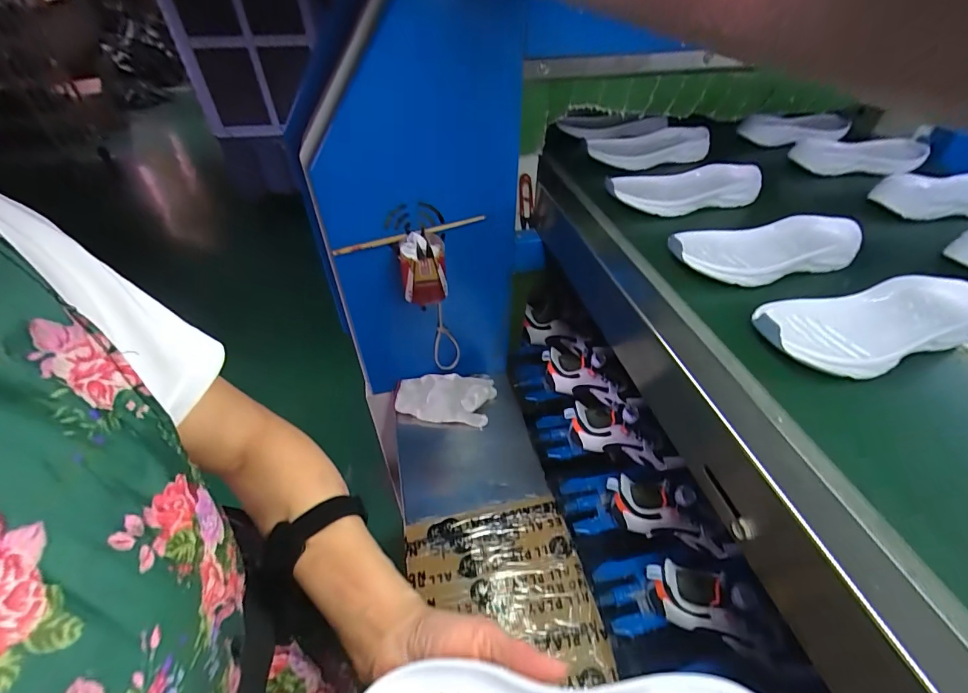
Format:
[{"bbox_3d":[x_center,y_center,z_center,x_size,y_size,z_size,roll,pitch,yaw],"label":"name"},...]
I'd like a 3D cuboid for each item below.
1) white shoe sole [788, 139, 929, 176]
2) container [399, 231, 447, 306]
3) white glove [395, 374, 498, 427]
[{"bbox_3d":[0.610,-0.302,0.683,0.207,0.031,0.094,-4,47,-6],"label":"white shoe sole"},{"bbox_3d":[-0.090,-0.119,0.628,0.064,0.094,0.066,-5,47,-7],"label":"container"},{"bbox_3d":[-0.072,0.098,0.805,0.183,0.033,0.097,0,46,-3],"label":"white glove"}]

